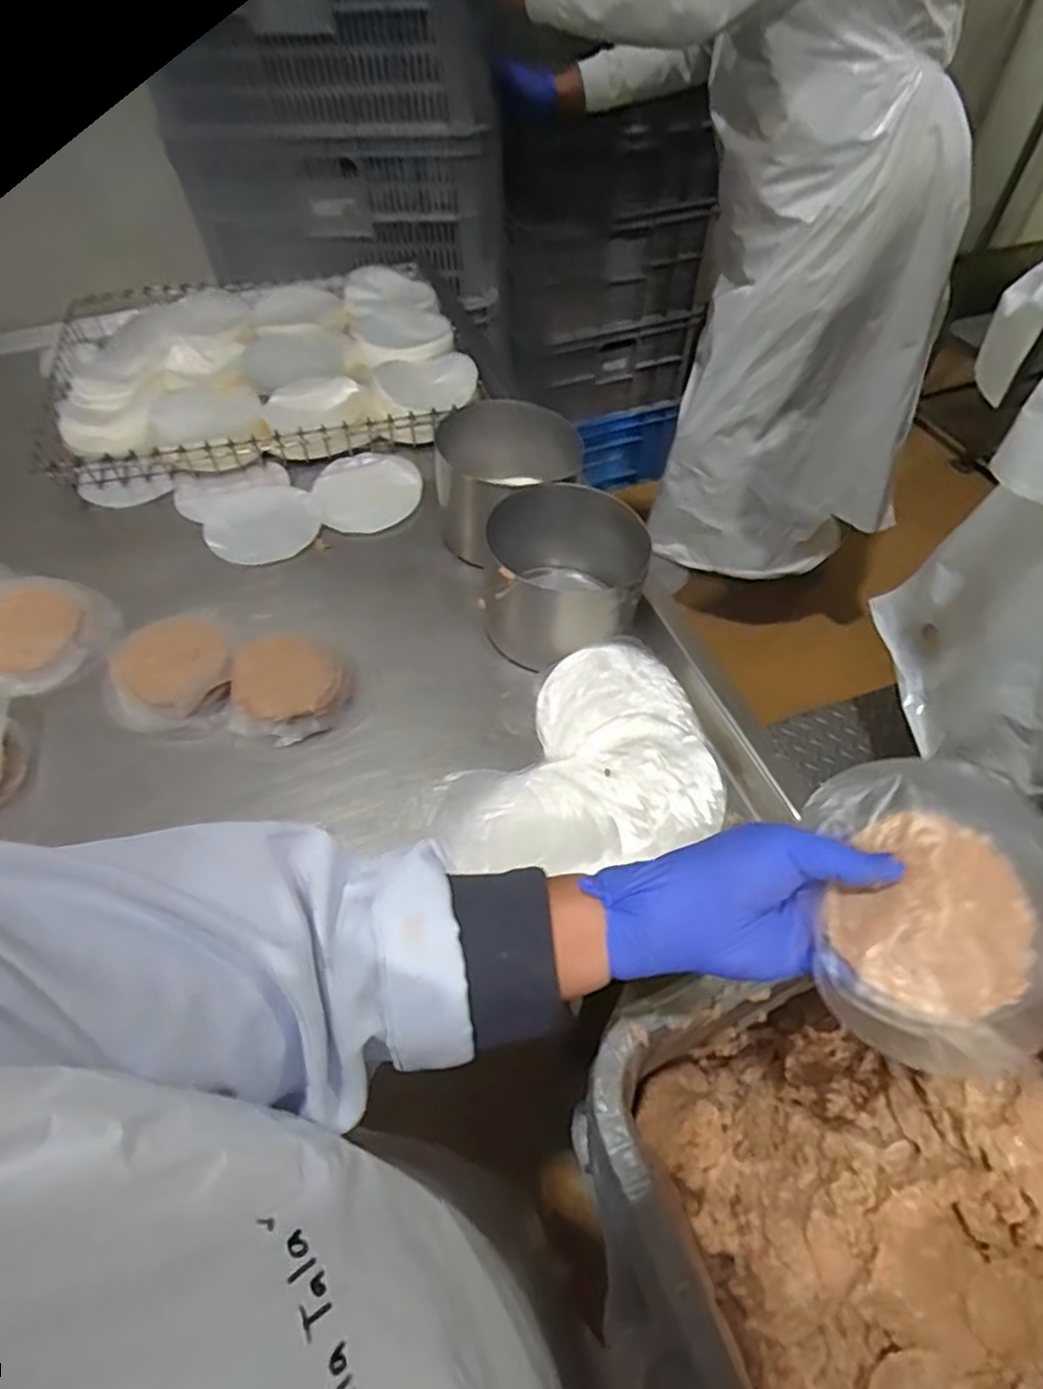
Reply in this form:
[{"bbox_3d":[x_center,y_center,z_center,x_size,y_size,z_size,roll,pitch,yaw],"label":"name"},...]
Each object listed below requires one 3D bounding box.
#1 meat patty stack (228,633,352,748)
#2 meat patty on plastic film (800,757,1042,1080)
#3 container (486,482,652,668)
[{"bbox_3d":[-0.202,-0.007,0.599,0.093,0.037,0.102,11,55,10],"label":"meat patty stack"},{"bbox_3d":[0.197,0.096,0.320,0.106,0.016,0.140,-4,62,17],"label":"meat patty on plastic film"},{"bbox_3d":[0.038,-0.109,0.622,0.138,0.112,0.127,3,54,4],"label":"container"}]

